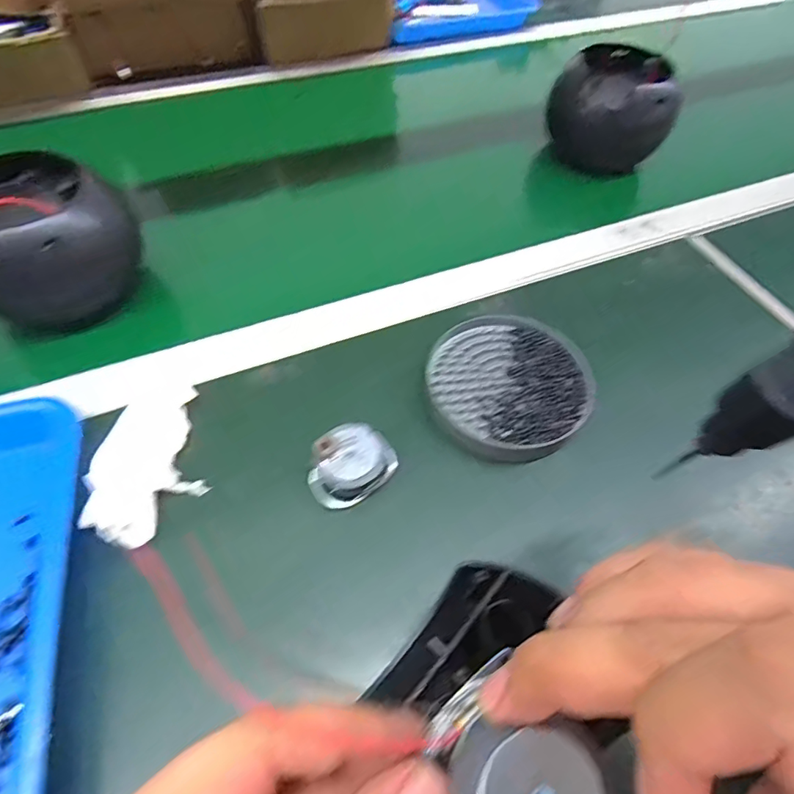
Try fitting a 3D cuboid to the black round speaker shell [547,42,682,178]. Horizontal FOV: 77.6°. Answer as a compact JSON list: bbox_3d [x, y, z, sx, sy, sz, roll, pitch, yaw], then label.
[{"bbox_3d":[0.223,-0.306,0.522,0.117,0.095,0.109,2,55,-3],"label":"black round speaker shell"}]

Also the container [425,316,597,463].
[{"bbox_3d":[0.077,-0.012,0.353,0.113,0.013,0.118,2,55,-3],"label":"container"}]

